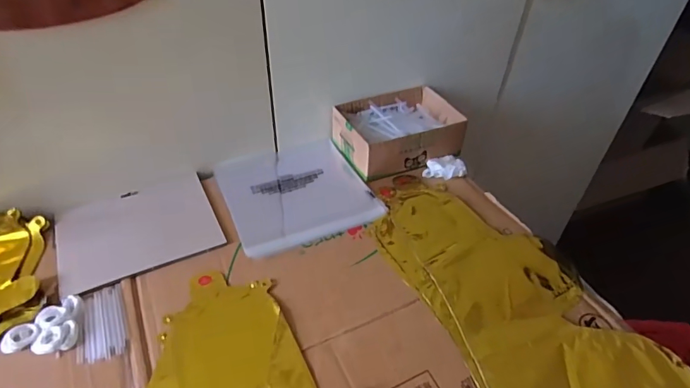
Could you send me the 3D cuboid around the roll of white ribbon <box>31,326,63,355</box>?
[{"bbox_3d":[-0.310,0.153,0.461,0.029,0.009,0.029,2,45,-2],"label":"roll of white ribbon"}]

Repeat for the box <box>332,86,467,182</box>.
[{"bbox_3d":[0.086,-0.110,0.733,0.190,0.060,0.147,-18,49,-20],"label":"box"}]

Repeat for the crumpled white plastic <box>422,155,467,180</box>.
[{"bbox_3d":[0.156,-0.042,0.694,0.063,0.018,0.043,-12,47,-15],"label":"crumpled white plastic"}]

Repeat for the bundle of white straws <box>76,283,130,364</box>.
[{"bbox_3d":[-0.269,0.141,0.487,0.048,0.004,0.094,-15,48,-18],"label":"bundle of white straws"}]

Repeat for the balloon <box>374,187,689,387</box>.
[{"bbox_3d":[0.208,0.121,0.521,0.213,0.011,0.409,-18,48,-20],"label":"balloon"}]

